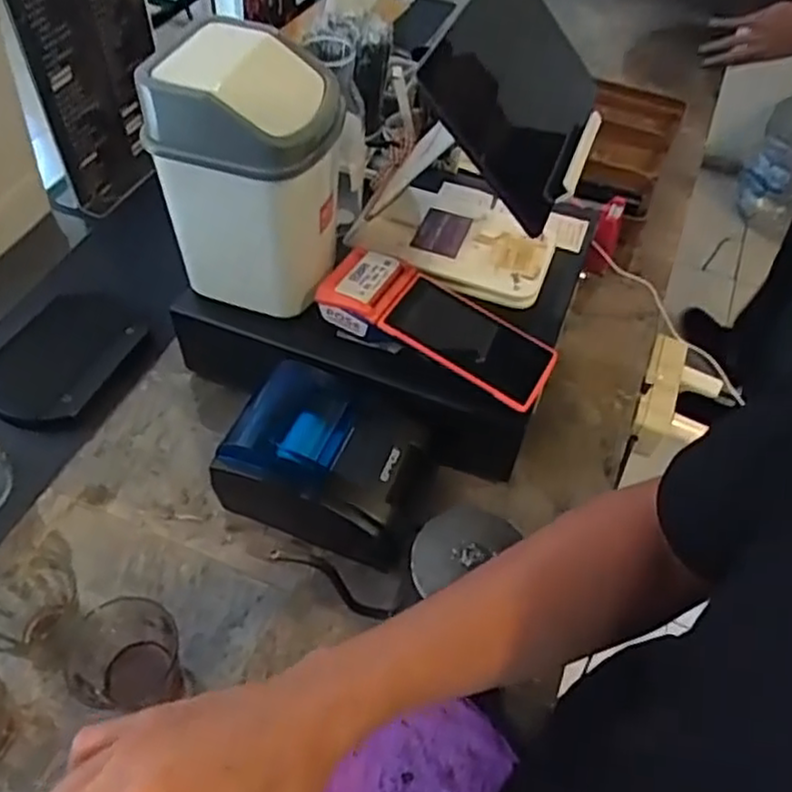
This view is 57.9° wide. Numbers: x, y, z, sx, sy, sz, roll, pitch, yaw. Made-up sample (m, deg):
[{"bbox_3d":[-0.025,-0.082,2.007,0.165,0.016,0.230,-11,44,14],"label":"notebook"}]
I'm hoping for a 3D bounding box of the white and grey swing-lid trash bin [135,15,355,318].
[{"bbox_3d":[-0.121,-0.201,0.641,0.132,0.209,0.141,15,52,8],"label":"white and grey swing-lid trash bin"}]

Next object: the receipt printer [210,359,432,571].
[{"bbox_3d":[-0.061,0.060,0.651,0.171,0.098,0.133,19,53,11],"label":"receipt printer"}]

